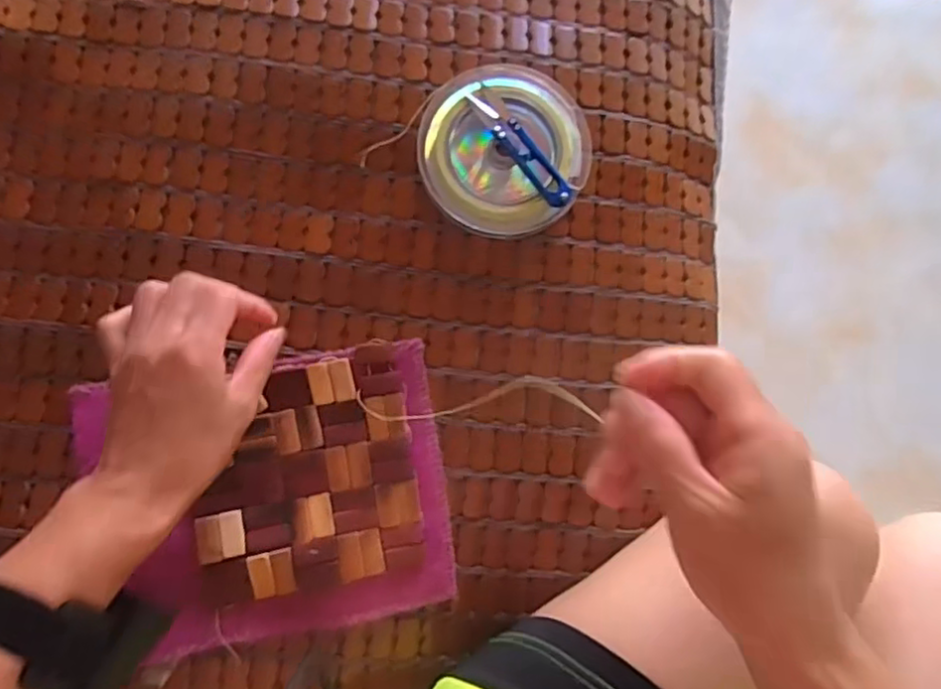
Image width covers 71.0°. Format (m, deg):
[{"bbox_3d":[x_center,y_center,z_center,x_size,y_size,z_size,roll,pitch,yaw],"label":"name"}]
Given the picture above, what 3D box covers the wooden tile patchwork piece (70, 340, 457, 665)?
[{"bbox_3d":[-0.127,0.098,0.426,0.219,0.021,0.169,-10,82,-4],"label":"wooden tile patchwork piece"}]

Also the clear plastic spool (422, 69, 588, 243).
[{"bbox_3d":[0.024,-0.132,0.454,0.116,0.022,0.112,0,82,-3],"label":"clear plastic spool"}]

